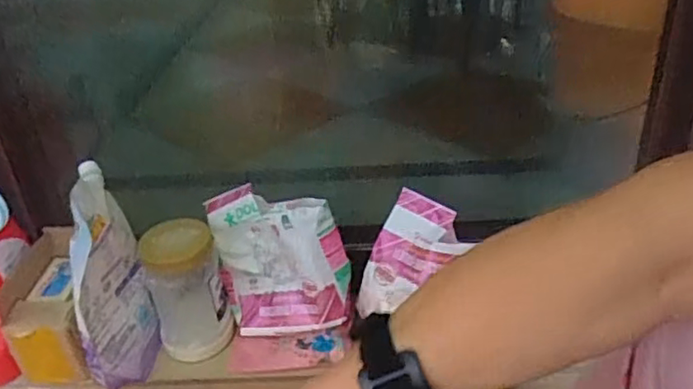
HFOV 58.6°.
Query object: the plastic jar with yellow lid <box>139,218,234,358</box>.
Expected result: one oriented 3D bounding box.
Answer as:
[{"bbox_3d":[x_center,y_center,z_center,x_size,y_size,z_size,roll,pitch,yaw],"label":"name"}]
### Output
[{"bbox_3d":[-0.212,0.128,0.827,0.097,0.158,0.096,-16,33,-19],"label":"plastic jar with yellow lid"}]

